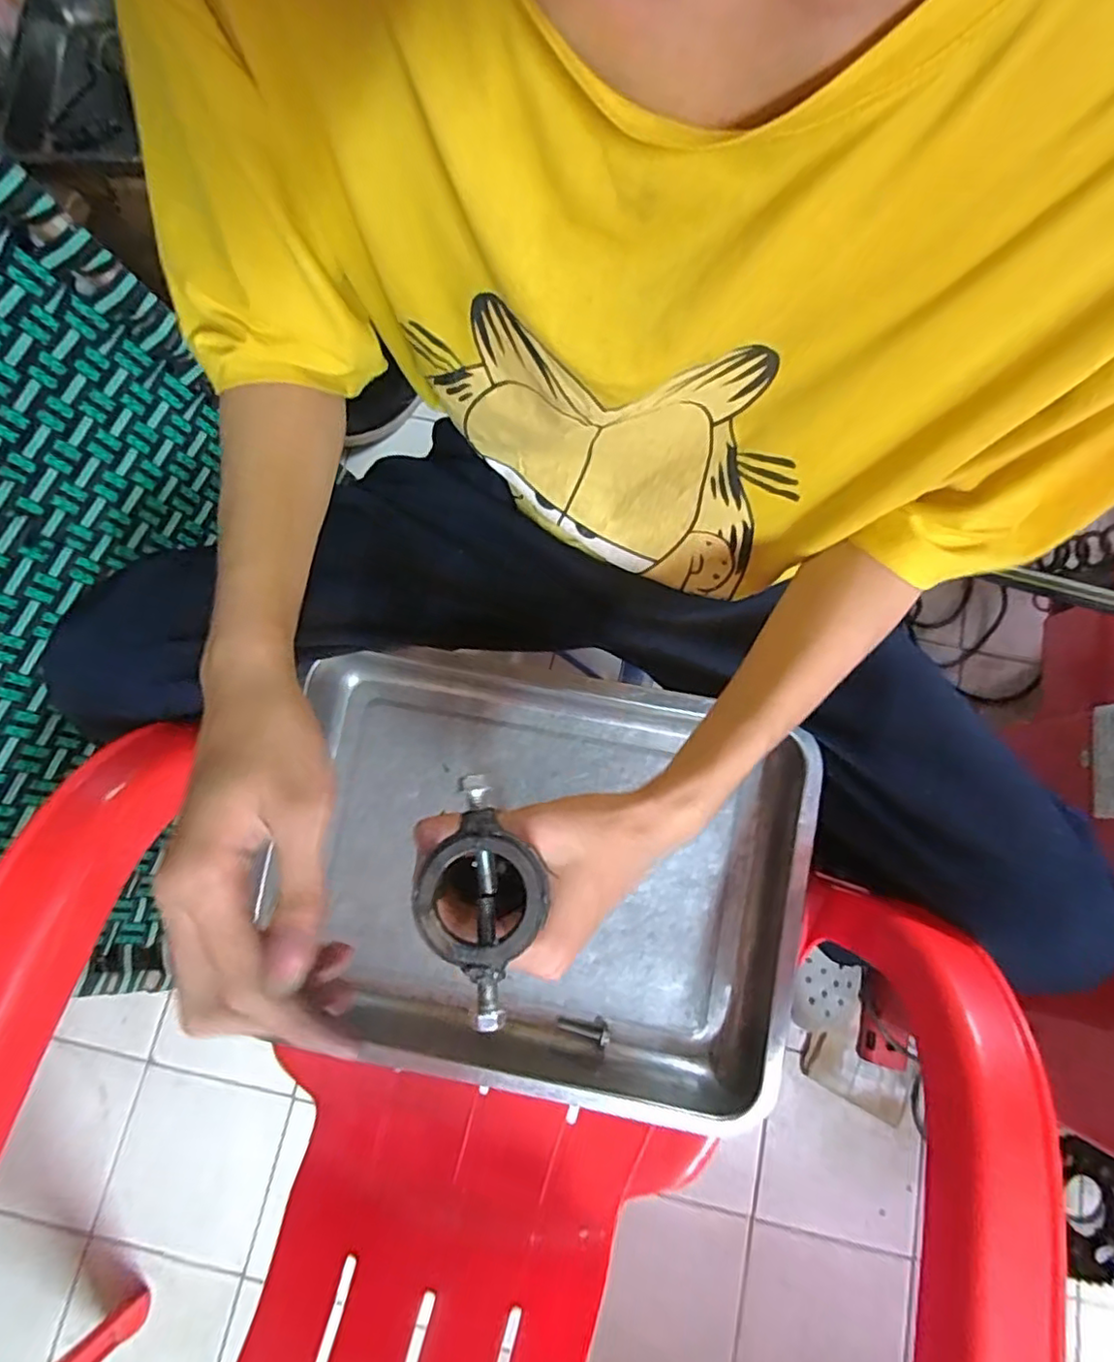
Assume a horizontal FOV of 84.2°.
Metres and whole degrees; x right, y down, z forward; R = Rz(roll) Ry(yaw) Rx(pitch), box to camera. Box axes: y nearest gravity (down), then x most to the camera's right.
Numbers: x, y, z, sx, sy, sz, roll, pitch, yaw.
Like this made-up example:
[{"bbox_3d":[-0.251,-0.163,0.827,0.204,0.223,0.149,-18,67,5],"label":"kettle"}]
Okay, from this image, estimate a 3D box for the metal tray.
[{"bbox_3d":[-0.019,0.144,0.461,0.377,0.071,0.304,11,77,3],"label":"metal tray"}]

